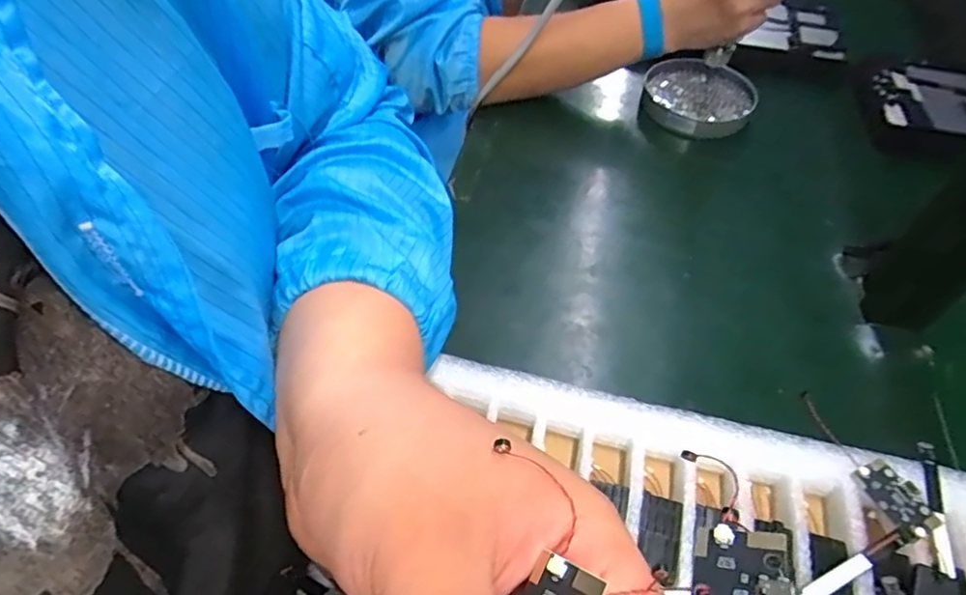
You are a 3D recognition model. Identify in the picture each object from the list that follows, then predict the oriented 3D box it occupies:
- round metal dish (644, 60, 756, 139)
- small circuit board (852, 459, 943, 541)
[{"bbox_3d":[0.230,-0.209,0.629,0.116,0.033,0.118,1,54,-2],"label":"round metal dish"},{"bbox_3d":[0.194,0.094,0.274,0.022,0.005,0.036,-16,56,-14],"label":"small circuit board"}]

